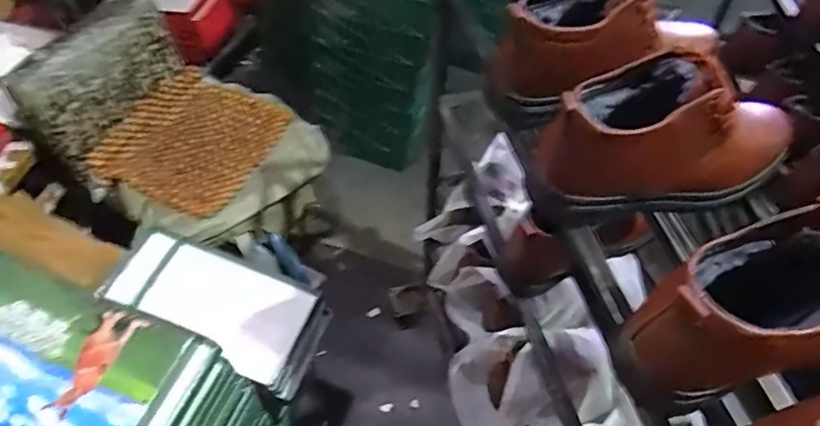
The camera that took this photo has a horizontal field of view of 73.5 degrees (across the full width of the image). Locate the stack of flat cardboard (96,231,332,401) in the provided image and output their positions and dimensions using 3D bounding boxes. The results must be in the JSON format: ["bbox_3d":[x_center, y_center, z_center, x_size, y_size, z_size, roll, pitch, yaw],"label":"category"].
[{"bbox_3d":[-0.397,0.207,1.137,0.418,0.137,0.213,19,58,13],"label":"stack of flat cardboard"}]

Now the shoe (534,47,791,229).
[{"bbox_3d":[0.258,-0.076,0.536,0.280,0.140,0.097,-9,56,-6],"label":"shoe"}]

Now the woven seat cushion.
[{"bbox_3d":[-0.585,-0.201,1.509,0.376,0.068,0.417,25,60,2],"label":"woven seat cushion"}]

